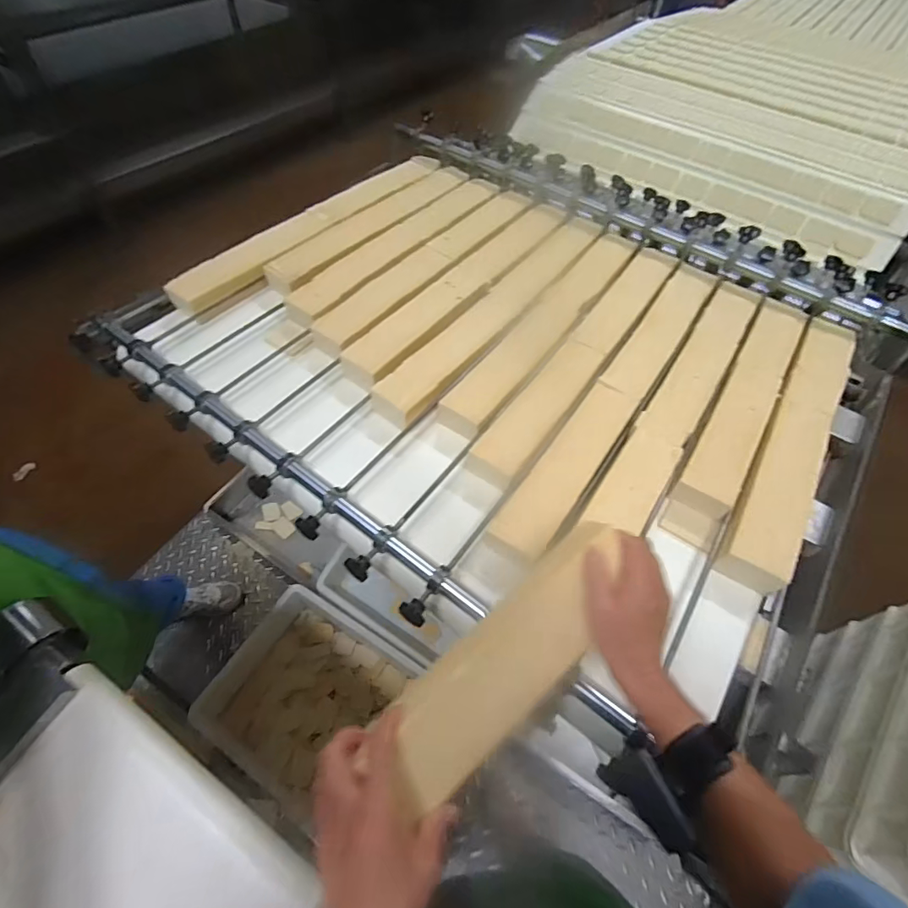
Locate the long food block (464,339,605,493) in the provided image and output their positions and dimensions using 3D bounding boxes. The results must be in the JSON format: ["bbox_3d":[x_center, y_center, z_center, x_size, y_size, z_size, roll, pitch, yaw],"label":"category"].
[{"bbox_3d":[0.145,-0.072,0.779,0.084,0.060,0.316,34,60,18],"label":"long food block"}]

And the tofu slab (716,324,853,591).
[{"bbox_3d":[0.530,-0.025,0.744,0.090,0.046,0.622,30,59,16],"label":"tofu slab"}]

